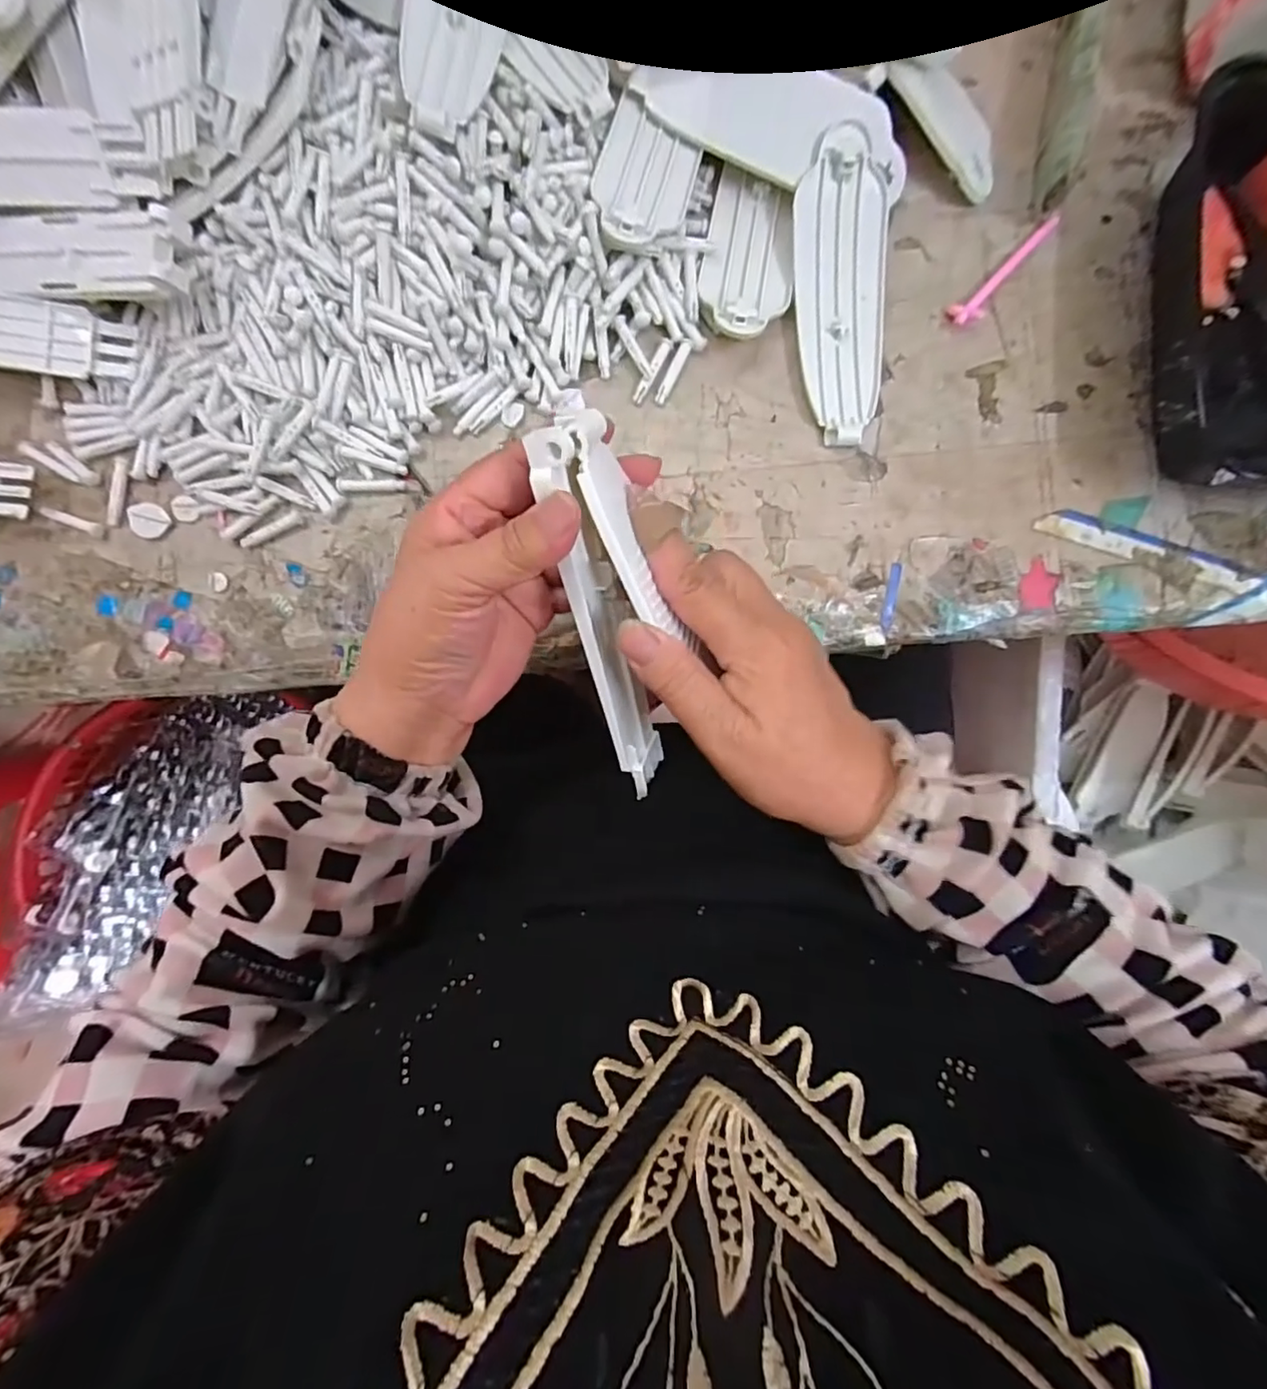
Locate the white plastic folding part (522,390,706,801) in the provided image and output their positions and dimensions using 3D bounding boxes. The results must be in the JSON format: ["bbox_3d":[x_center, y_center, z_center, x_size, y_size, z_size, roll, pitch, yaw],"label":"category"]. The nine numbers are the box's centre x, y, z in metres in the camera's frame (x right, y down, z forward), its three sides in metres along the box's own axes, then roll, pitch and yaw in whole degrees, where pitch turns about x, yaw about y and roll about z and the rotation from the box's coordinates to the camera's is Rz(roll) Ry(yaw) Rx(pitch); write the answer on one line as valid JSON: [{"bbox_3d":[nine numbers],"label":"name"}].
[{"bbox_3d":[-0.003,-0.025,0.259,0.043,0.042,0.187,-10,129,-1],"label":"white plastic folding part"}]

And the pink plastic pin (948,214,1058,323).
[{"bbox_3d":[0.213,-0.238,0.333,0.084,0.010,0.017,-41,89,-2],"label":"pink plastic pin"}]

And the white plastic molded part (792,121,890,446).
[{"bbox_3d":[0.116,-0.220,0.325,0.054,0.028,0.156,1,88,-1],"label":"white plastic molded part"}]

